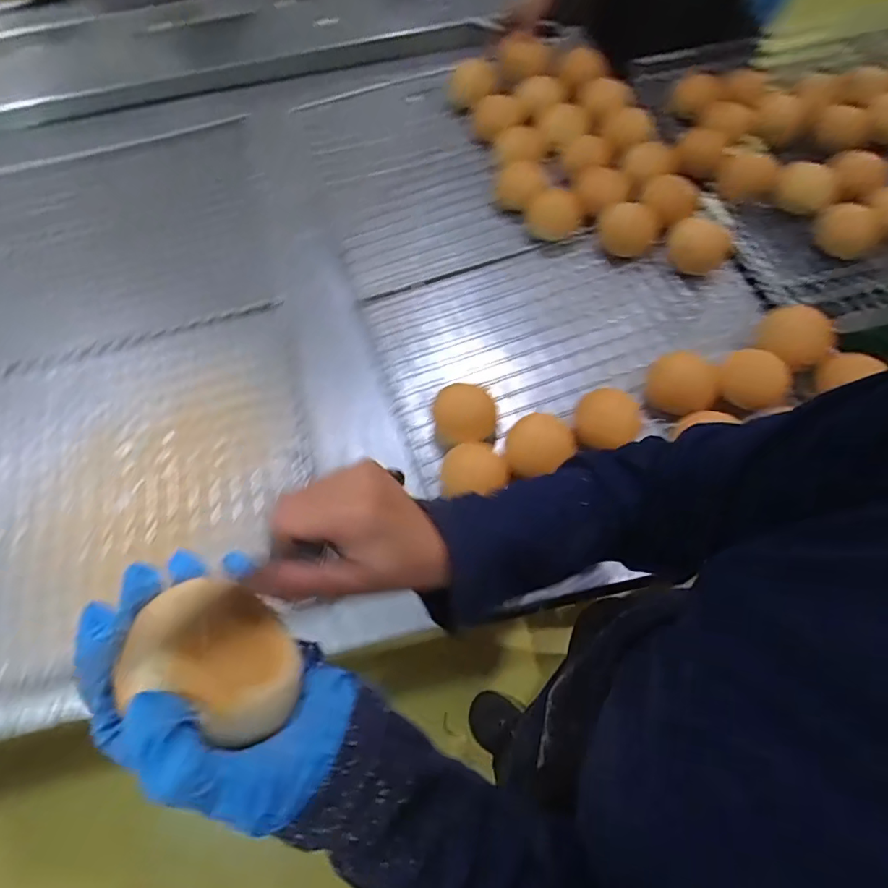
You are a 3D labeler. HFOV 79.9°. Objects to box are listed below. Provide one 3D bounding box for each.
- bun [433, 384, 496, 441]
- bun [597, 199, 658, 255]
[{"bbox_3d":[0.025,-0.032,0.634,0.072,0.044,0.066,-3,64,2],"label":"bun"},{"bbox_3d":[0.262,-0.306,0.753,0.083,0.058,0.064,7,64,7],"label":"bun"}]

